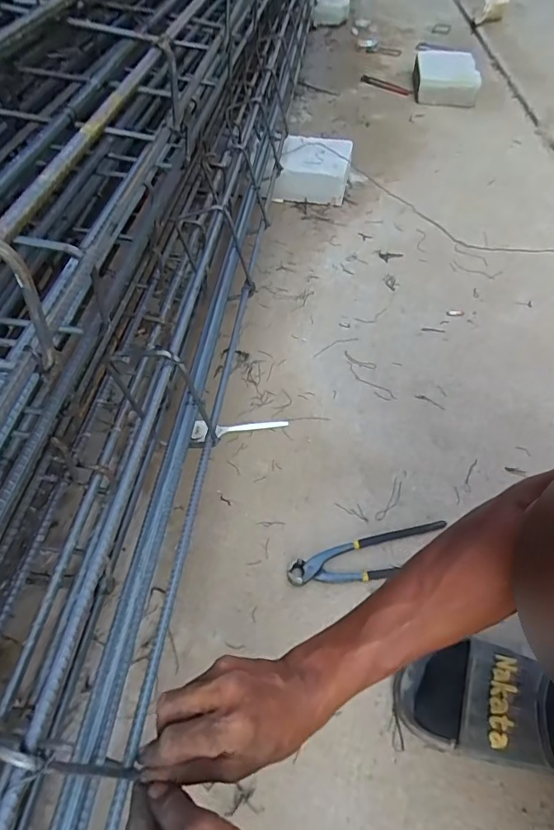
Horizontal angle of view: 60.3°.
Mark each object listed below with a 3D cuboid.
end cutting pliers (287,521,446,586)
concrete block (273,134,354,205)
[{"bbox_3d":[0.117,0.177,0.595,0.210,0.009,0.055,-10,52,-8],"label":"end cutting pliers"},{"bbox_3d":[0.092,-0.603,1.175,0.176,0.085,0.187,8,52,6],"label":"concrete block"}]

